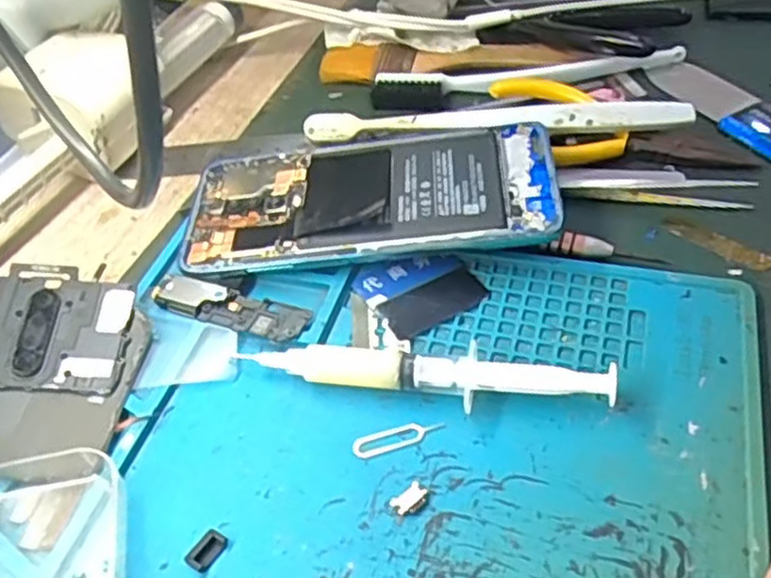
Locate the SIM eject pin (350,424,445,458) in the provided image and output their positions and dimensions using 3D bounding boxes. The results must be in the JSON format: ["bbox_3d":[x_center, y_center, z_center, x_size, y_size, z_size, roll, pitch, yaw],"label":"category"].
[{"bbox_3d":[0.005,0.051,0.263,0.033,0.004,0.008,-14,50,-7],"label":"SIM eject pin"}]

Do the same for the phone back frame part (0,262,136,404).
[{"bbox_3d":[-0.133,0.014,0.291,0.066,0.004,0.054,6,58,-2],"label":"phone back frame part"}]

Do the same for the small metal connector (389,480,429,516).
[{"bbox_3d":[0.008,0.068,0.245,0.012,0.004,0.008,-36,52,-25],"label":"small metal connector"}]

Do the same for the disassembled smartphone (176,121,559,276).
[{"bbox_3d":[-0.008,-0.044,0.332,0.160,0.008,0.075,-6,48,8],"label":"disassembled smartphone"}]

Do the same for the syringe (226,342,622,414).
[{"bbox_3d":[0.013,0.030,0.273,0.135,0.014,0.018,3,47,10],"label":"syringe"}]

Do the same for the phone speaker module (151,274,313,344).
[{"bbox_3d":[-0.064,0.007,0.306,0.066,0.006,0.018,14,49,19],"label":"phone speaker module"}]

